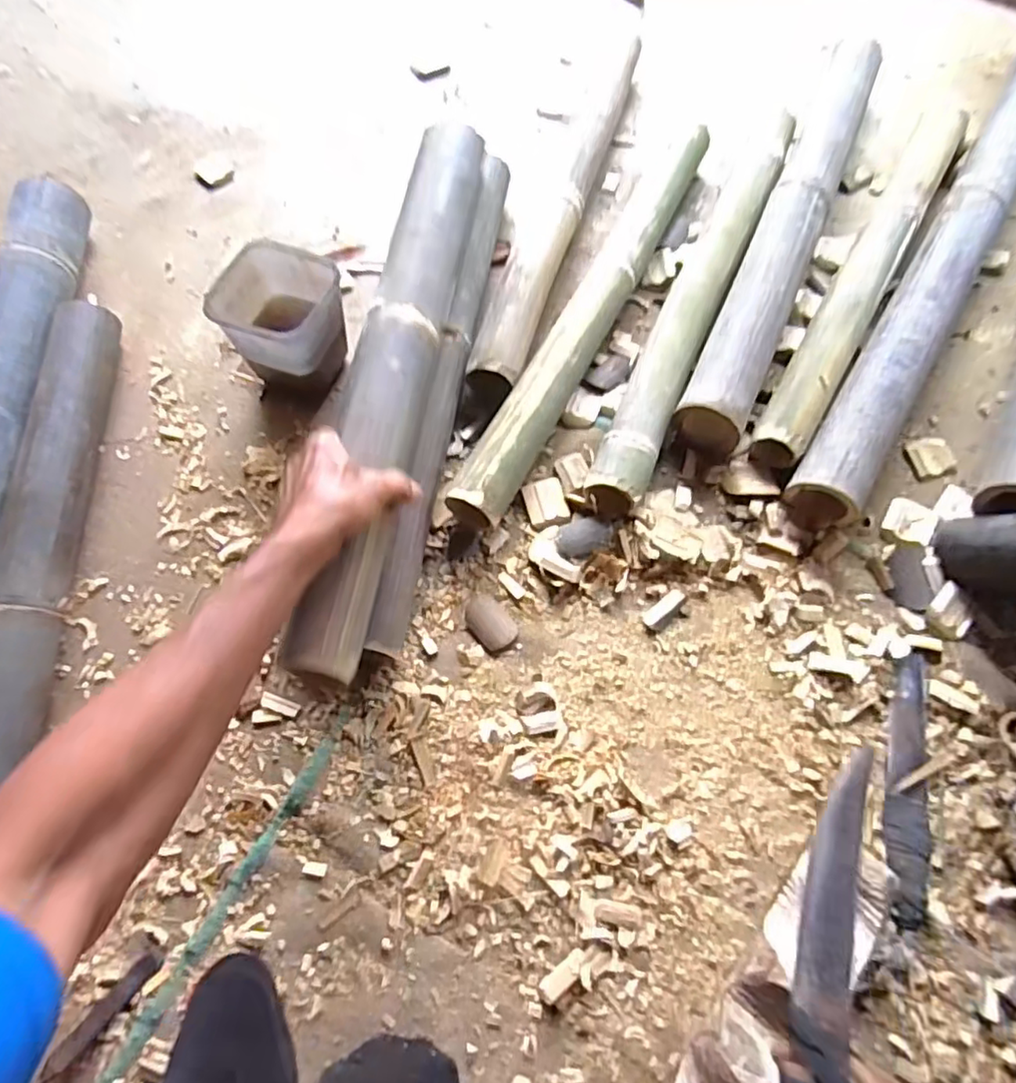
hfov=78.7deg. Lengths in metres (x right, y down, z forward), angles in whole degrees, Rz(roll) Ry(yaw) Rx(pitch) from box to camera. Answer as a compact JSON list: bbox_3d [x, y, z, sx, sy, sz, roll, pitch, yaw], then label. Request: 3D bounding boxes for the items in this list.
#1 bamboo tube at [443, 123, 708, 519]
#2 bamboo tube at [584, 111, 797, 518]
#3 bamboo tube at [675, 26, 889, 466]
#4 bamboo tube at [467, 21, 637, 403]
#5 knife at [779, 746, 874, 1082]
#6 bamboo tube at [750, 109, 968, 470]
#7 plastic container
[{"bbox_3d":[0.110,-0.284,0.747,0.048,0.064,0.643,27,70,10],"label":"bamboo tube"},{"bbox_3d":[0.234,-0.311,0.759,0.072,0.052,0.645,23,69,8],"label":"bamboo tube"},{"bbox_3d":[0.367,-0.411,0.796,0.077,0.061,0.717,24,69,9],"label":"bamboo tube"},{"bbox_3d":[0.075,-0.456,0.819,0.064,0.059,0.626,17,69,6],"label":"bamboo tube"},{"bbox_3d":[0.178,0.262,0.345,0.033,0.035,0.281,16,62,6],"label":"knife"},{"bbox_3d":[0.459,-0.350,0.788,0.066,0.054,0.652,30,70,11],"label":"bamboo tube"},{"bbox_3d":[-0.245,-0.243,0.698,0.113,0.119,0.120,19,69,7],"label":"plastic container"}]

